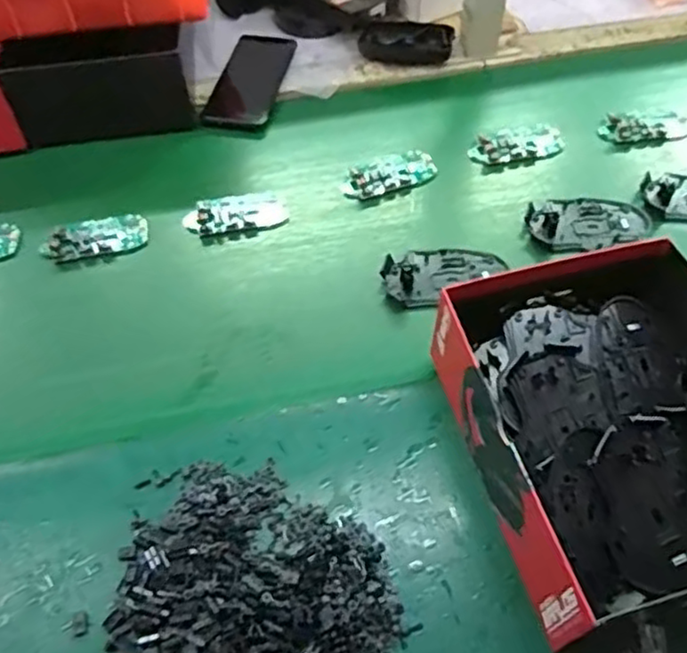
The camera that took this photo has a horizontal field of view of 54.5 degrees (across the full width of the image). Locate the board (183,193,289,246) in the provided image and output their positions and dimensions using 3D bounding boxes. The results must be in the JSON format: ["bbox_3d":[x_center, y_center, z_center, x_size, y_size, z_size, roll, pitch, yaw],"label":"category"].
[{"bbox_3d":[-0.107,-0.110,0.664,0.098,0.009,0.057,-15,55,-9],"label":"board"}]

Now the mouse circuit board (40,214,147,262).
[{"bbox_3d":[-0.239,-0.085,0.645,0.097,0.012,0.043,-12,54,-7],"label":"mouse circuit board"}]

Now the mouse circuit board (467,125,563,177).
[{"bbox_3d":[0.185,-0.192,0.712,0.102,0.008,0.052,-17,55,-10],"label":"mouse circuit board"}]

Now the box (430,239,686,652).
[{"bbox_3d":[0.195,0.069,0.476,0.209,0.090,0.242,-15,55,-10],"label":"box"}]

